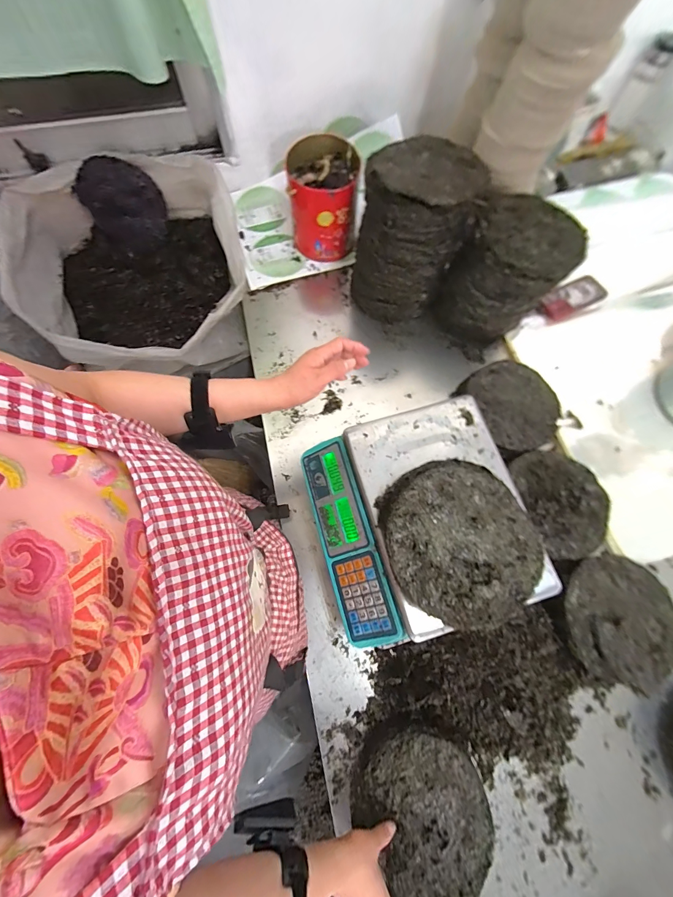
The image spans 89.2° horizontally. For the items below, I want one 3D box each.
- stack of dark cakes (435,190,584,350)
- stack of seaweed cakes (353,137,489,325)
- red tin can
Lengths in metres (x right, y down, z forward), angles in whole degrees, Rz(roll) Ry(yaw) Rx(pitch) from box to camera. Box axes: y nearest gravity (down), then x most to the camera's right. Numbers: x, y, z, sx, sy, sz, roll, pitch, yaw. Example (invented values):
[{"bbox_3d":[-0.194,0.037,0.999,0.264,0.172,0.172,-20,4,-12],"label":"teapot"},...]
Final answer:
[{"bbox_3d":[0.353,-0.358,0.719,0.198,0.243,0.188,41,75,12],"label":"stack of dark cakes"},{"bbox_3d":[0.148,-0.424,0.707,0.207,0.296,0.178,12,72,3],"label":"stack of seaweed cakes"},{"bbox_3d":[-0.031,-0.542,0.778,0.145,0.207,0.133,0,71,-1],"label":"red tin can"}]

